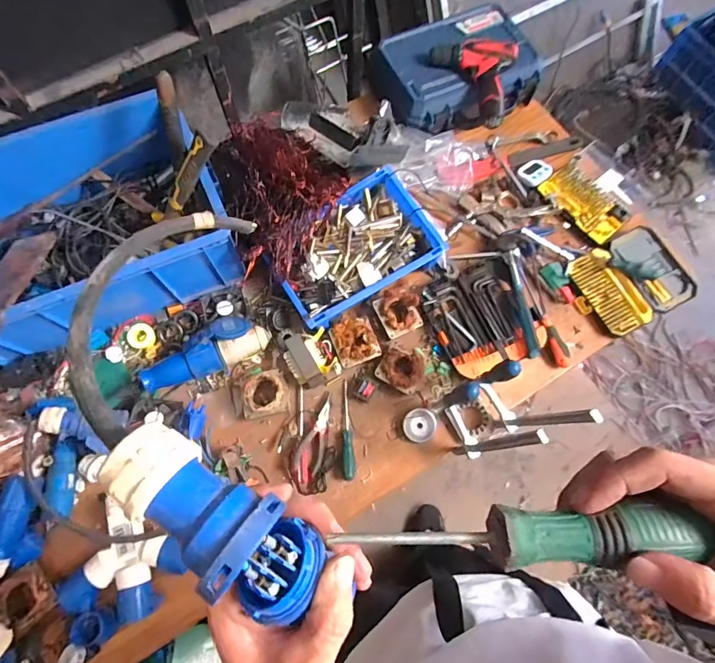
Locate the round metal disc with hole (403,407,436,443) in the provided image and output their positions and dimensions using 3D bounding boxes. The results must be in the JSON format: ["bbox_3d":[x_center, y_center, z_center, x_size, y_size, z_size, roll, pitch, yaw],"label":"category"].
[{"bbox_3d":[0.117,0.175,0.781,0.062,0.024,0.058,0,71,-1],"label":"round metal disc with hole"}]

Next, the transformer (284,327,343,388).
[{"bbox_3d":[-0.087,0.052,0.785,0.090,0.067,0.097,-22,73,-9],"label":"transformer"}]

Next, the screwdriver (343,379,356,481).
[{"bbox_3d":[-0.019,0.179,0.775,0.021,0.017,0.178,-3,71,-3],"label":"screwdriver"}]

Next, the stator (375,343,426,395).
[{"bbox_3d":[0.085,0.071,0.799,0.086,0.040,0.080,28,72,8],"label":"stator"}]

